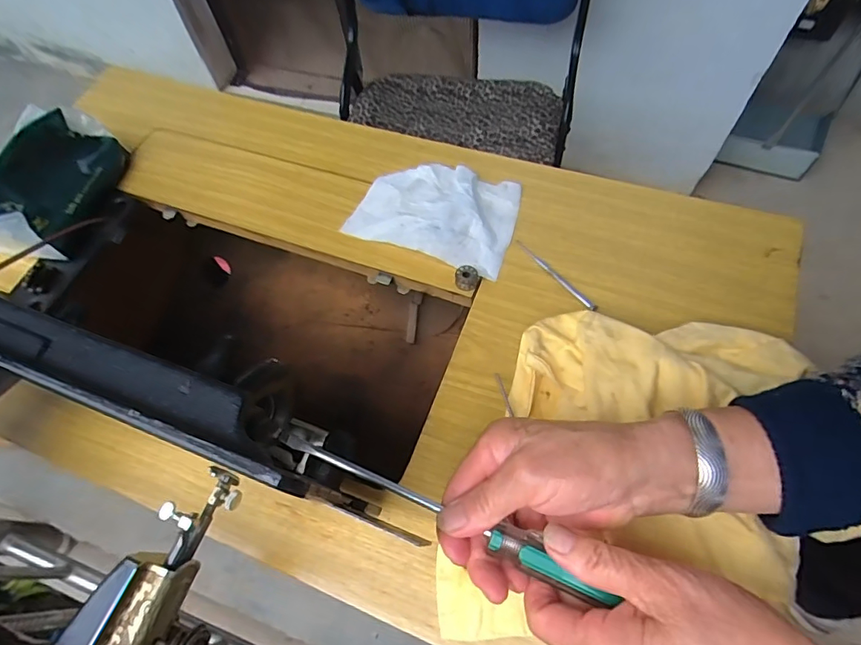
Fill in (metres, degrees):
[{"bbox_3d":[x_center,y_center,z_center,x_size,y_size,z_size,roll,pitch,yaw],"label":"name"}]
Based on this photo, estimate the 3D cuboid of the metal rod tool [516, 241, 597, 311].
[{"bbox_3d":[0.111,-0.044,0.438,0.006,0.004,0.098,-35,65,-13],"label":"metal rod tool"}]

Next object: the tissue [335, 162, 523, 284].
[{"bbox_3d":[0.003,-0.111,0.480,0.156,0.021,0.111,14,65,12],"label":"tissue"}]

